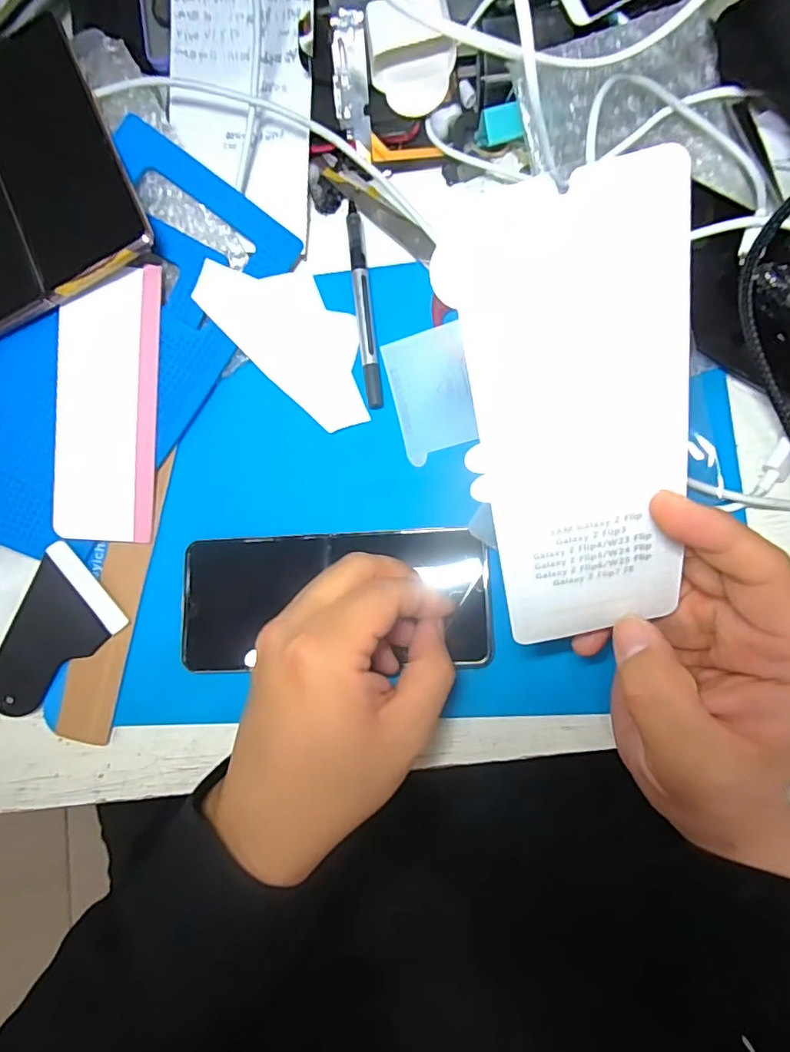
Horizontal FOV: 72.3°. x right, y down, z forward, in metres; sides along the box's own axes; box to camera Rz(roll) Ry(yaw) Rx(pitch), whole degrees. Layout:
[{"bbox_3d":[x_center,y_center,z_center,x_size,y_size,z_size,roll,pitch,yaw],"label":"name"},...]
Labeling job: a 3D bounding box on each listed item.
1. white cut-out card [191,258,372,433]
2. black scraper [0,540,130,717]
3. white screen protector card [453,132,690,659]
[{"bbox_3d":[-0.054,-0.109,0.308,0.061,0.006,0.119,-42,87,-16],"label":"white cut-out card"},{"bbox_3d":[-0.197,0.060,0.300,0.091,0.011,0.055,-42,79,1],"label":"black scraper"},{"bbox_3d":[0.061,-0.026,0.177,0.064,0.005,0.151,-11,116,7],"label":"white screen protector card"}]

